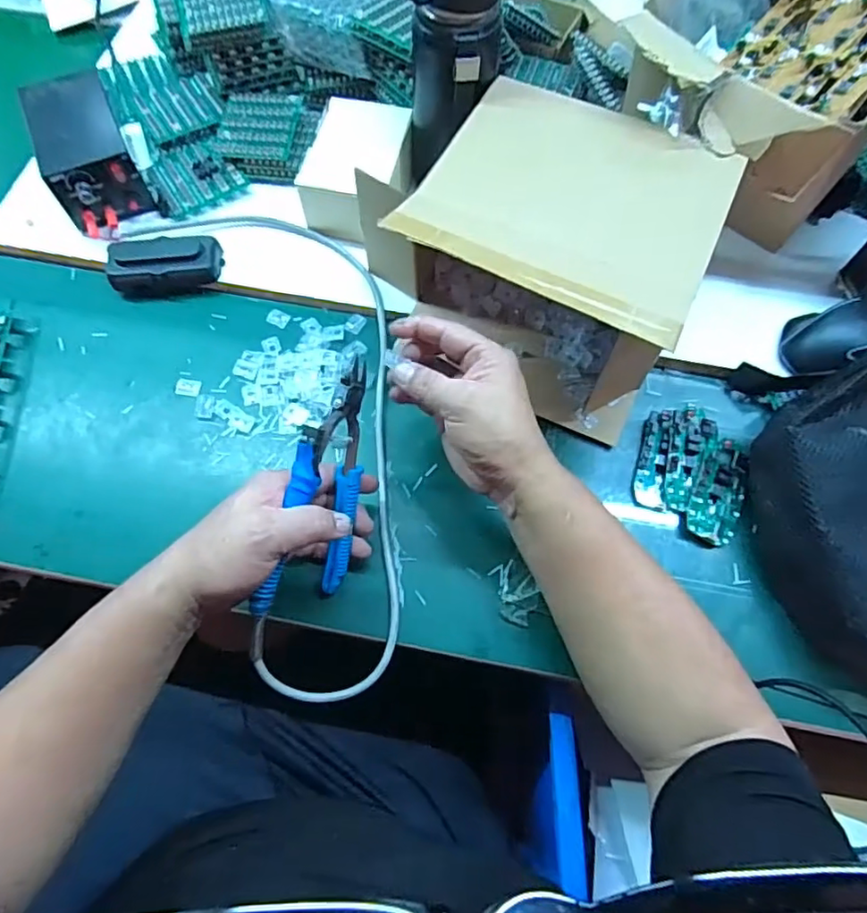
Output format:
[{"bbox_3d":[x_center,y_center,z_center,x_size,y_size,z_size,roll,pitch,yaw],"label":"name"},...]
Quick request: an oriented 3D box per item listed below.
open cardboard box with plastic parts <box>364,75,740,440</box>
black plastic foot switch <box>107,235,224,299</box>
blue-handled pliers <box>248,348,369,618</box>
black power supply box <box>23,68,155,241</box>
[{"bbox_3d":[0.106,-0.183,0.513,0.242,0.153,0.223,29,72,11],"label":"open cardboard box with plastic parts"},{"bbox_3d":[-0.262,-0.188,0.579,0.104,0.028,0.054,-10,69,-3],"label":"black plastic foot switch"},{"bbox_3d":[-0.080,0.023,0.436,0.024,0.075,0.178,17,99,27],"label":"blue-handled pliers"},{"bbox_3d":[-0.349,-0.304,0.594,0.085,0.083,0.146,-23,70,-8],"label":"black power supply box"}]

